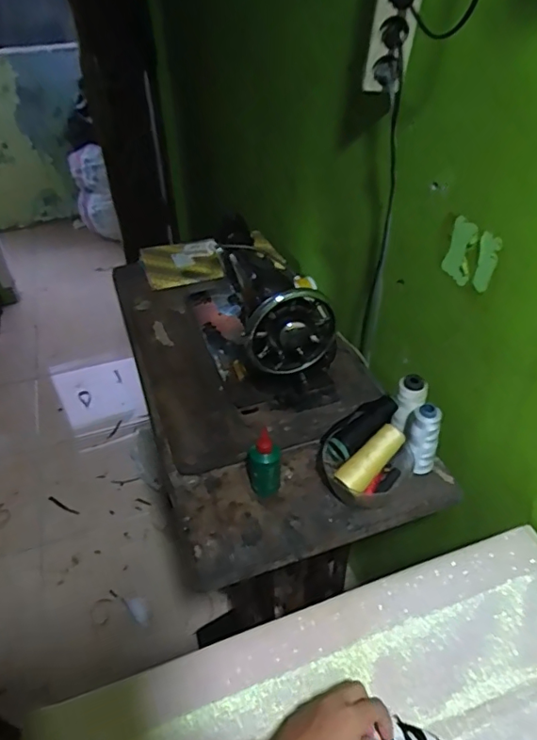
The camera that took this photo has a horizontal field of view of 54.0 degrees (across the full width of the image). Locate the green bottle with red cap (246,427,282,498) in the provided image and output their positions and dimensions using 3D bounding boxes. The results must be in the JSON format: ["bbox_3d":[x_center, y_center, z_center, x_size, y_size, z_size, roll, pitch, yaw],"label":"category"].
[{"bbox_3d":[-0.008,0.128,0.731,0.045,0.103,0.048,-6,41,-4],"label":"green bottle with red cap"}]

